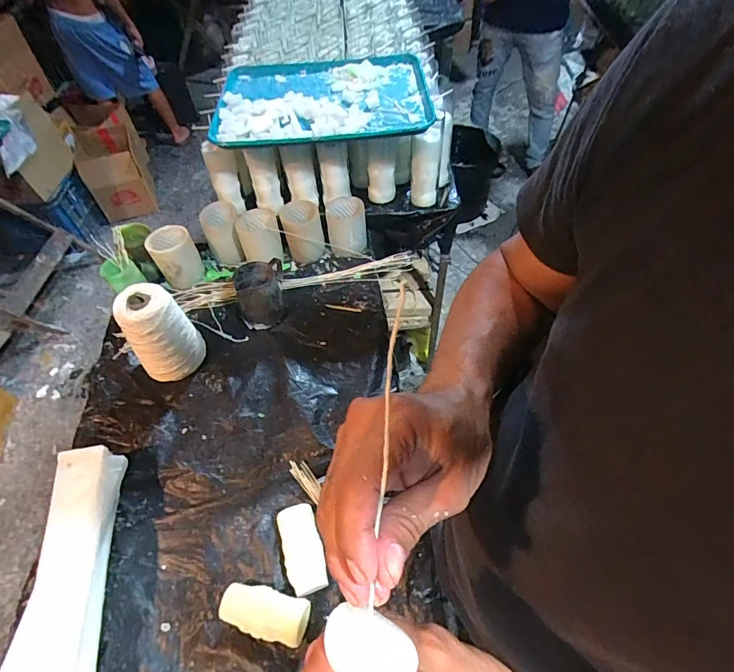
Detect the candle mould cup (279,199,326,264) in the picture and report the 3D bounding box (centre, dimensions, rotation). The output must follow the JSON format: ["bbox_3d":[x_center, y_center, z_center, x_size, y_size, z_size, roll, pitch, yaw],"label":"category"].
[{"bbox_3d":[-0.146,-0.237,0.979,0.083,0.129,0.080,-1,54,2],"label":"candle mould cup"}]

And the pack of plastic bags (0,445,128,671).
[{"bbox_3d":[-0.410,0.346,0.588,0.091,0.091,0.363,-7,54,-2],"label":"pack of plastic bags"}]

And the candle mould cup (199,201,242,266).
[{"bbox_3d":[-0.332,-0.240,0.985,0.075,0.116,0.093,-10,54,-4],"label":"candle mould cup"}]

